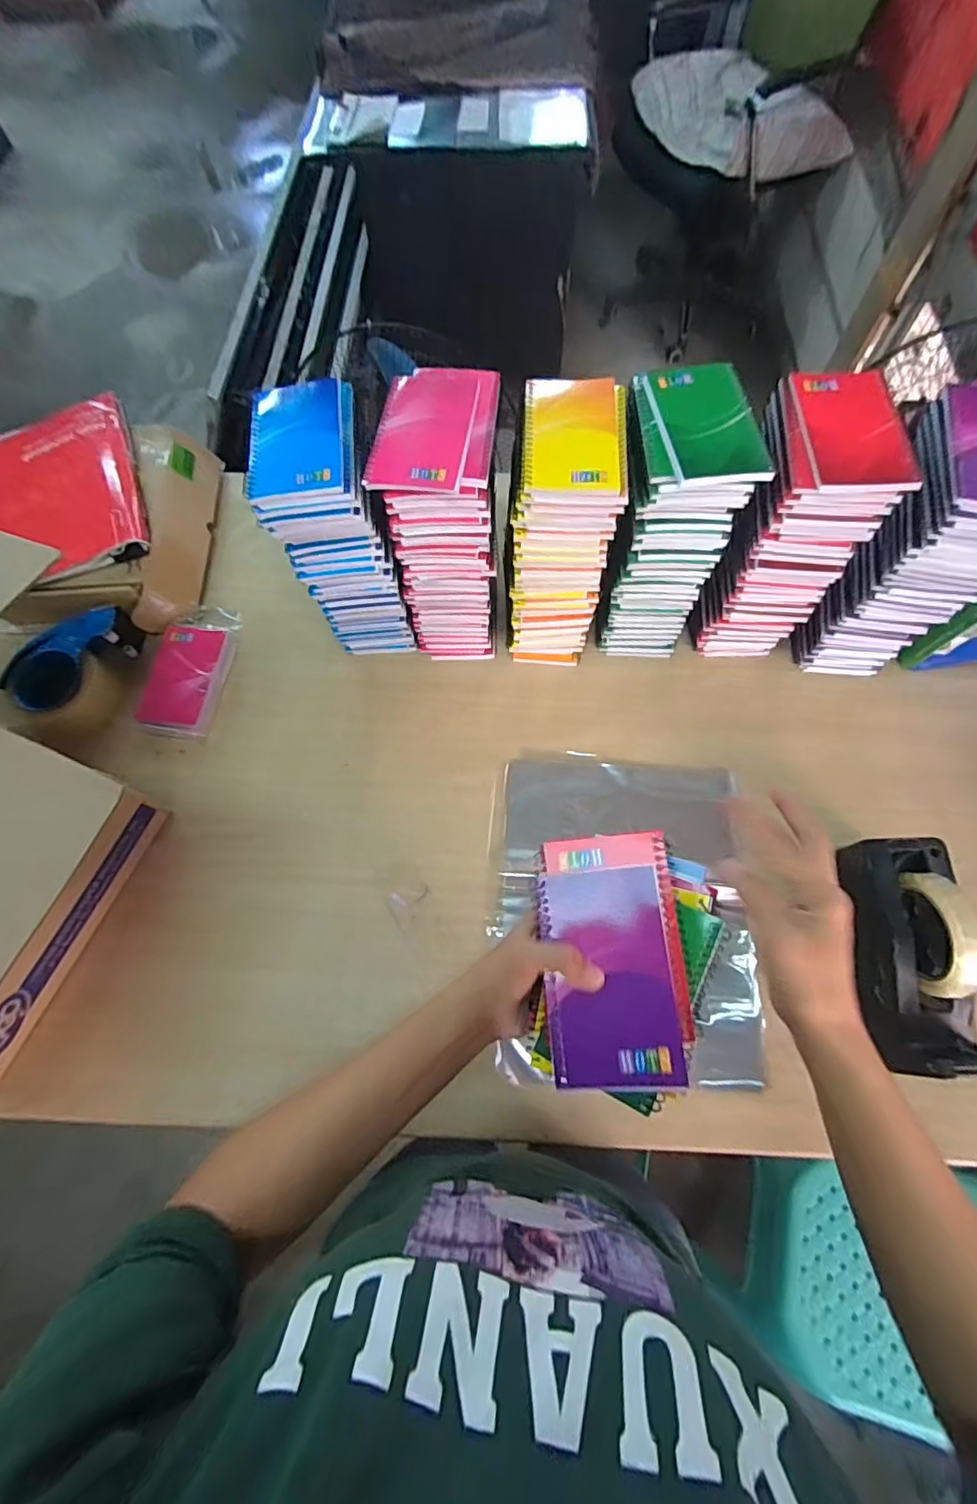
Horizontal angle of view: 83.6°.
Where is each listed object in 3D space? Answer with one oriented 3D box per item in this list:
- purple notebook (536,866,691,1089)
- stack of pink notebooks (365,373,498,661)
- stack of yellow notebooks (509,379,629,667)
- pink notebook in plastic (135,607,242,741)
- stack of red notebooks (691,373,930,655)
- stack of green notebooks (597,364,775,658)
[{"bbox_3d":[0.076,0.142,0.349,0.080,0.004,0.128,-9,75,15],"label":"purple notebook"},{"bbox_3d":[-0.043,-0.234,0.598,0.102,0.273,0.144,2,69,3],"label":"stack of pink notebooks"},{"bbox_3d":[0.078,-0.226,0.595,0.090,0.262,0.139,5,69,4],"label":"stack of yellow notebooks"},{"bbox_3d":[-0.375,-0.103,0.679,0.098,0.025,0.174,9,69,5],"label":"pink notebook in plastic"},{"bbox_3d":[0.308,-0.223,0.595,0.106,0.282,0.134,7,69,5],"label":"stack of red notebooks"},{"bbox_3d":[0.189,-0.237,0.604,0.104,0.275,0.138,-1,69,2],"label":"stack of green notebooks"}]

